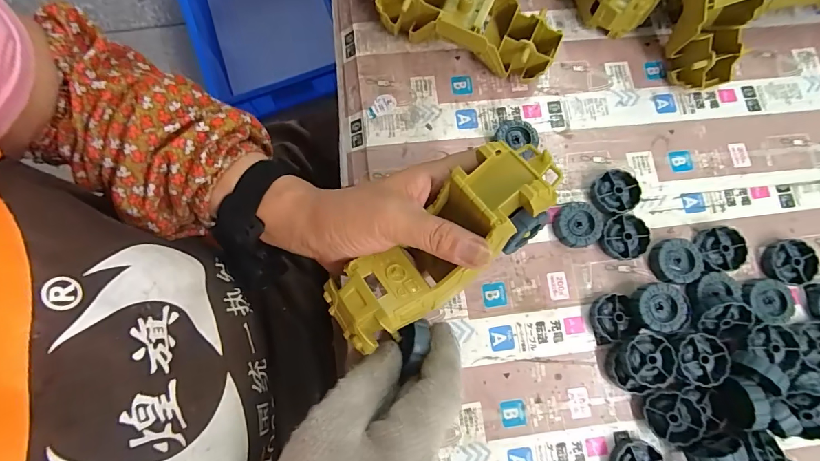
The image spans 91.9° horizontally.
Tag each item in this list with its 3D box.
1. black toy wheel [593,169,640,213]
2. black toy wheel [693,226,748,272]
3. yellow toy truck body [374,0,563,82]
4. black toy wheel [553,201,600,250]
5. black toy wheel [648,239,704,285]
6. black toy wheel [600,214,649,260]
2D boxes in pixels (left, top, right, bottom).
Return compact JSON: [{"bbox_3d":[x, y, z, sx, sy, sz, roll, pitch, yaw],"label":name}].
[{"bbox_3d":[0.182,-0.034,0.352,0.041,0.012,0.037,-27,80,-5],"label":"black toy wheel"},{"bbox_3d":[0.264,0.016,0.339,0.041,0.012,0.037,-4,79,-1],"label":"black toy wheel"},{"bbox_3d":[0.048,-0.191,0.364,0.173,0.053,0.054,21,79,4],"label":"yellow toy truck body"},{"bbox_3d":[0.145,-0.005,0.346,0.039,0.012,0.038,0,79,0],"label":"black toy wheel"},{"bbox_3d":[0.224,0.027,0.336,0.038,0.013,0.036,0,79,0],"label":"black toy wheel"},{"bbox_3d":[0.185,0.006,0.344,0.037,0.013,0.039,0,79,0],"label":"black toy wheel"}]

